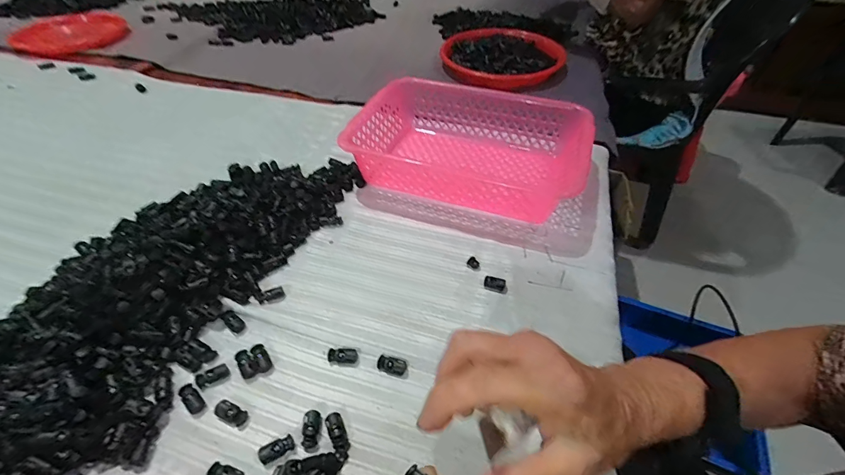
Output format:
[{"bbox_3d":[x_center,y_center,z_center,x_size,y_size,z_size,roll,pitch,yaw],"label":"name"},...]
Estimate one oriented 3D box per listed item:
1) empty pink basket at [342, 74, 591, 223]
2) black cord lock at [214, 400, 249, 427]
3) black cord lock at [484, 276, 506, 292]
[{"bbox_3d":[0.059,-0.124,0.523,0.292,0.075,0.183,13,50,12],"label":"empty pink basket"},{"bbox_3d":[-0.161,0.148,0.328,0.028,0.009,0.014,19,51,17],"label":"black cord lock"},{"bbox_3d":[0.077,0.050,0.417,0.023,0.008,0.014,15,50,14],"label":"black cord lock"}]

